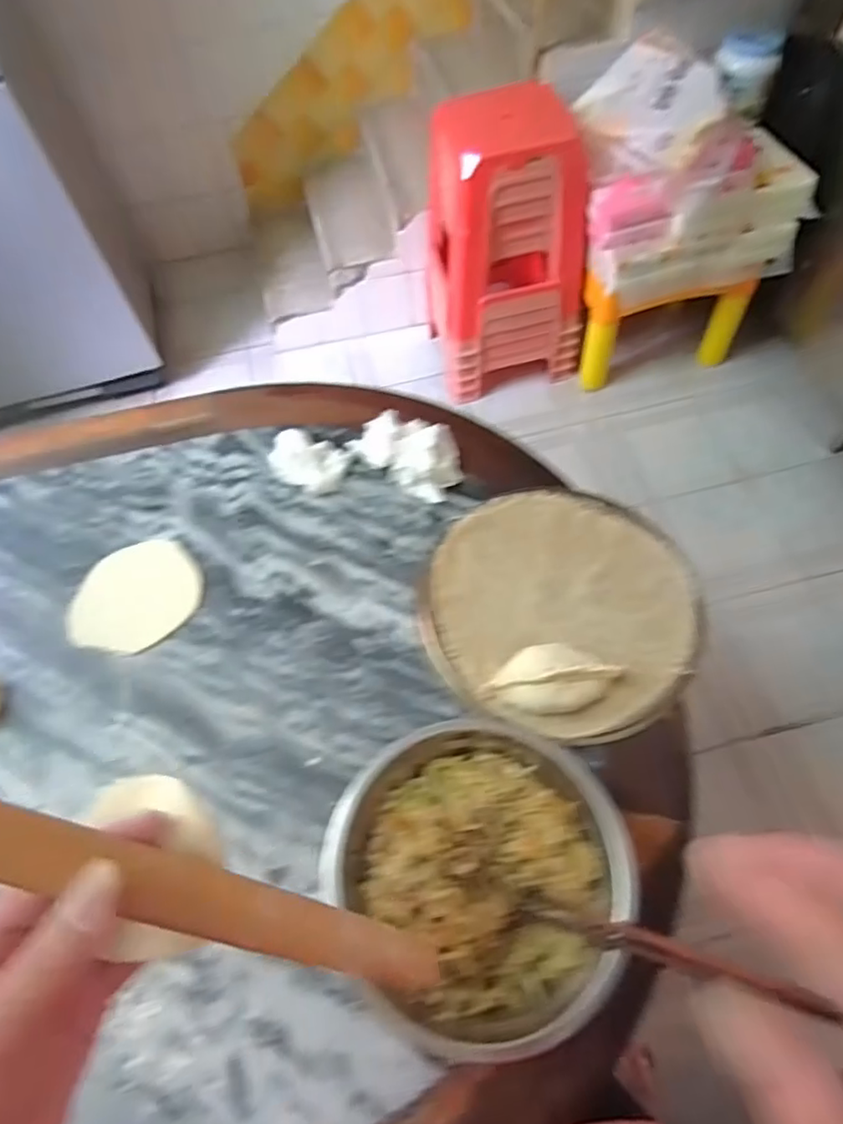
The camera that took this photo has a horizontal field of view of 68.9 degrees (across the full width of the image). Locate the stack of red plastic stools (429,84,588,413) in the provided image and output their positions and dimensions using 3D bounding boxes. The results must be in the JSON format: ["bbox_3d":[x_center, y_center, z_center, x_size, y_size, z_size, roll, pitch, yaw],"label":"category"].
[{"bbox_3d":[0.227,-0.844,1.631,0.370,0.750,0.325,-15,60,-4],"label":"stack of red plastic stools"}]

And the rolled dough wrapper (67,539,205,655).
[{"bbox_3d":[-0.294,0.033,0.640,0.123,0.007,0.129,1,60,-1],"label":"rolled dough wrapper"}]

